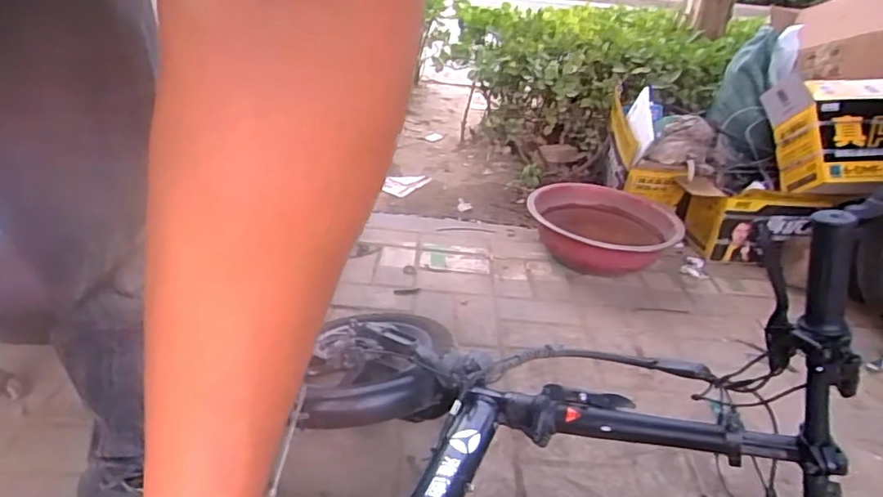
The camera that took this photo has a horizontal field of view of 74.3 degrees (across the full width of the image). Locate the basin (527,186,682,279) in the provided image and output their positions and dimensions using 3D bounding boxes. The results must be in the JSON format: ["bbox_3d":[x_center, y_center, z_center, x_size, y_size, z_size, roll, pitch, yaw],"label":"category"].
[{"bbox_3d":[0.473,-0.057,1.753,0.425,0.130,0.425,5,29,-3],"label":"basin"}]

